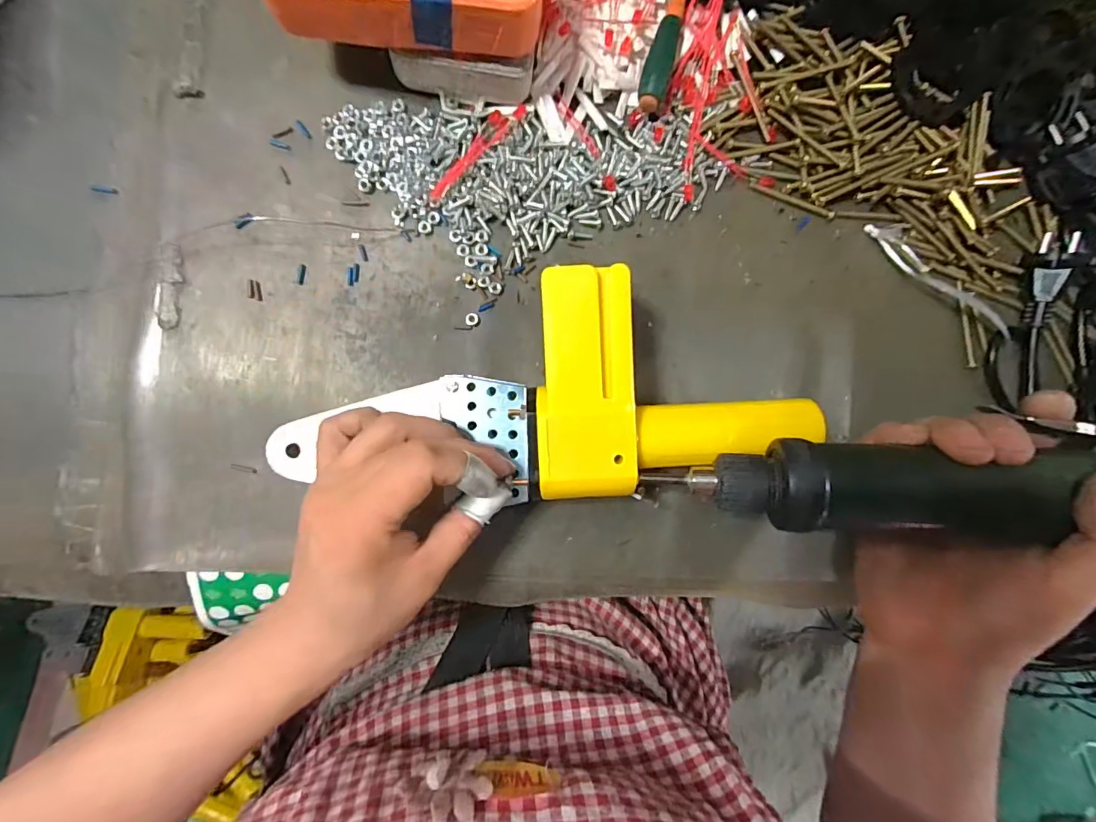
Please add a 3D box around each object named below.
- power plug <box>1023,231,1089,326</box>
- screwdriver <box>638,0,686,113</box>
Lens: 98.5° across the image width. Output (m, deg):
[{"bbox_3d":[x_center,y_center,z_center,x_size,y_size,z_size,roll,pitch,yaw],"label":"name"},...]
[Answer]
[{"bbox_3d":[0.318,-0.083,0.298,0.014,0.024,0.056,5,102,-7],"label":"power plug"},{"bbox_3d":[0.078,-0.241,0.273,0.016,0.012,0.141,18,88,-7],"label":"screwdriver"}]

